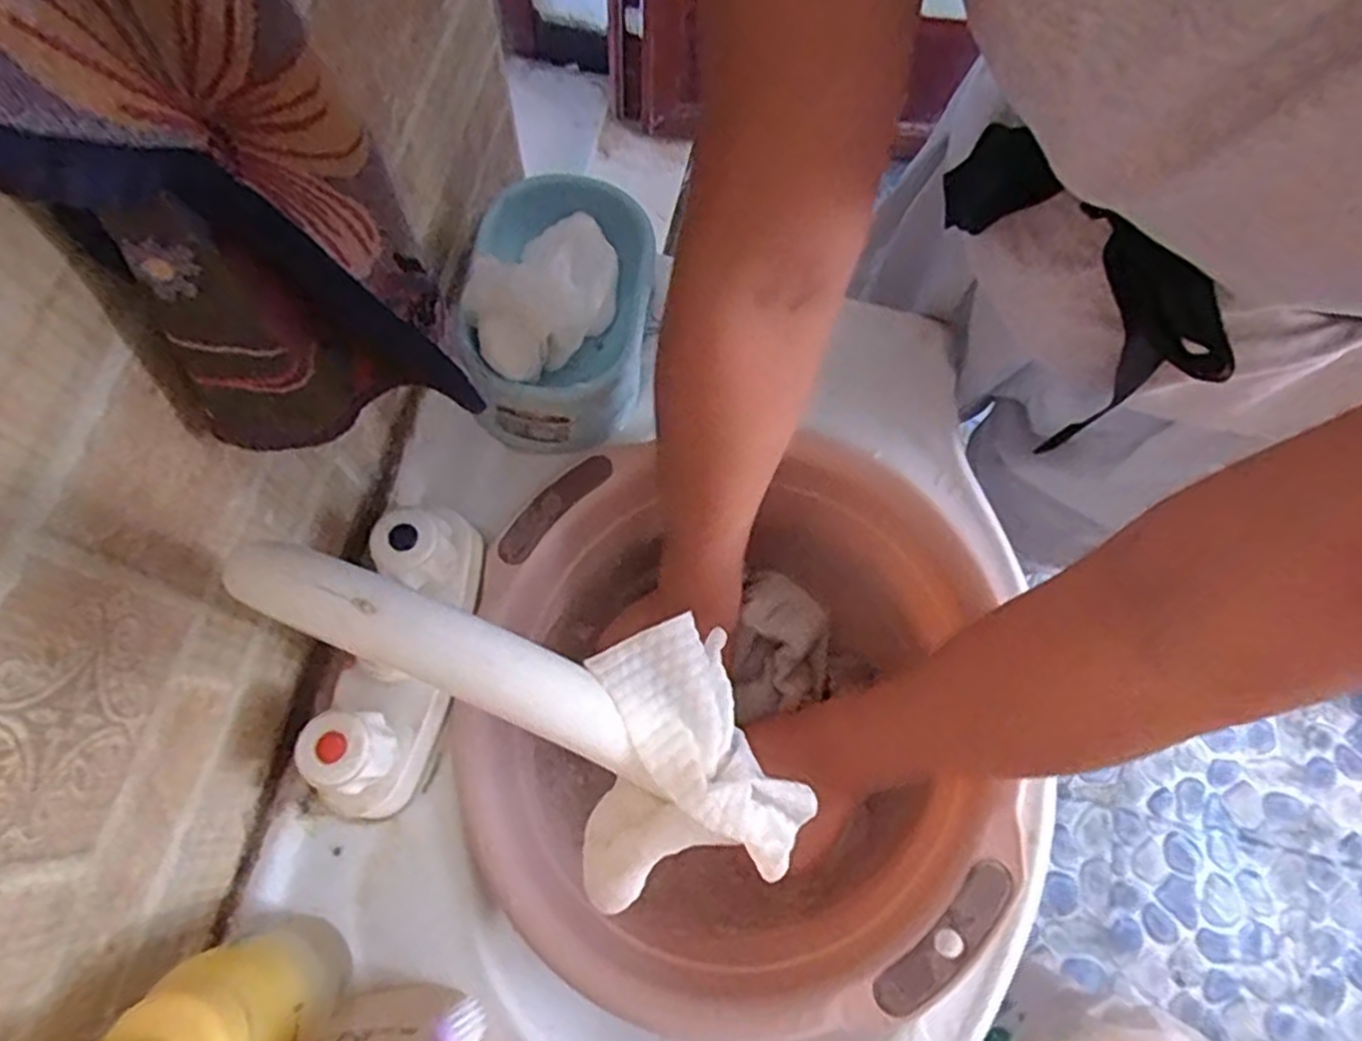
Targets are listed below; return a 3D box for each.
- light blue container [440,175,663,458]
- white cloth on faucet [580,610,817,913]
[{"bbox_3d":[-0.076,-0.132,0.480,0.118,0.062,0.166,1,71,-3],"label":"light blue container"},{"bbox_3d":[-0.002,0.067,0.219,0.063,0.048,0.070,-15,73,-8],"label":"white cloth on faucet"}]

